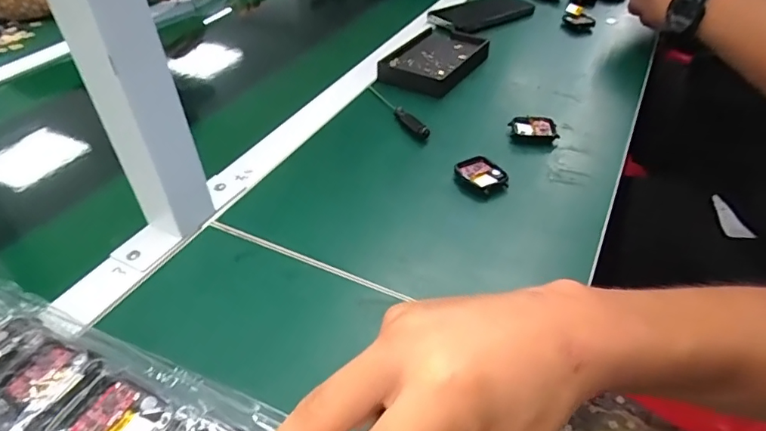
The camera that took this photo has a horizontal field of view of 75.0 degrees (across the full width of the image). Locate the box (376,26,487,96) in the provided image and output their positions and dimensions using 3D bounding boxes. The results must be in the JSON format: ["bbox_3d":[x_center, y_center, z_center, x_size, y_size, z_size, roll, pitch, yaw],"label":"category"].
[{"bbox_3d":[0.068,-0.199,0.627,0.096,0.021,0.158,21,46,25],"label":"box"}]

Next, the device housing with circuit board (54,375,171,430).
[{"bbox_3d":[-0.123,0.097,0.230,0.044,0.009,0.039,19,45,23],"label":"device housing with circuit board"}]

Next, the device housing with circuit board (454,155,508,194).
[{"bbox_3d":[0.091,-0.039,0.453,0.032,0.009,0.043,-27,46,-25],"label":"device housing with circuit board"}]

